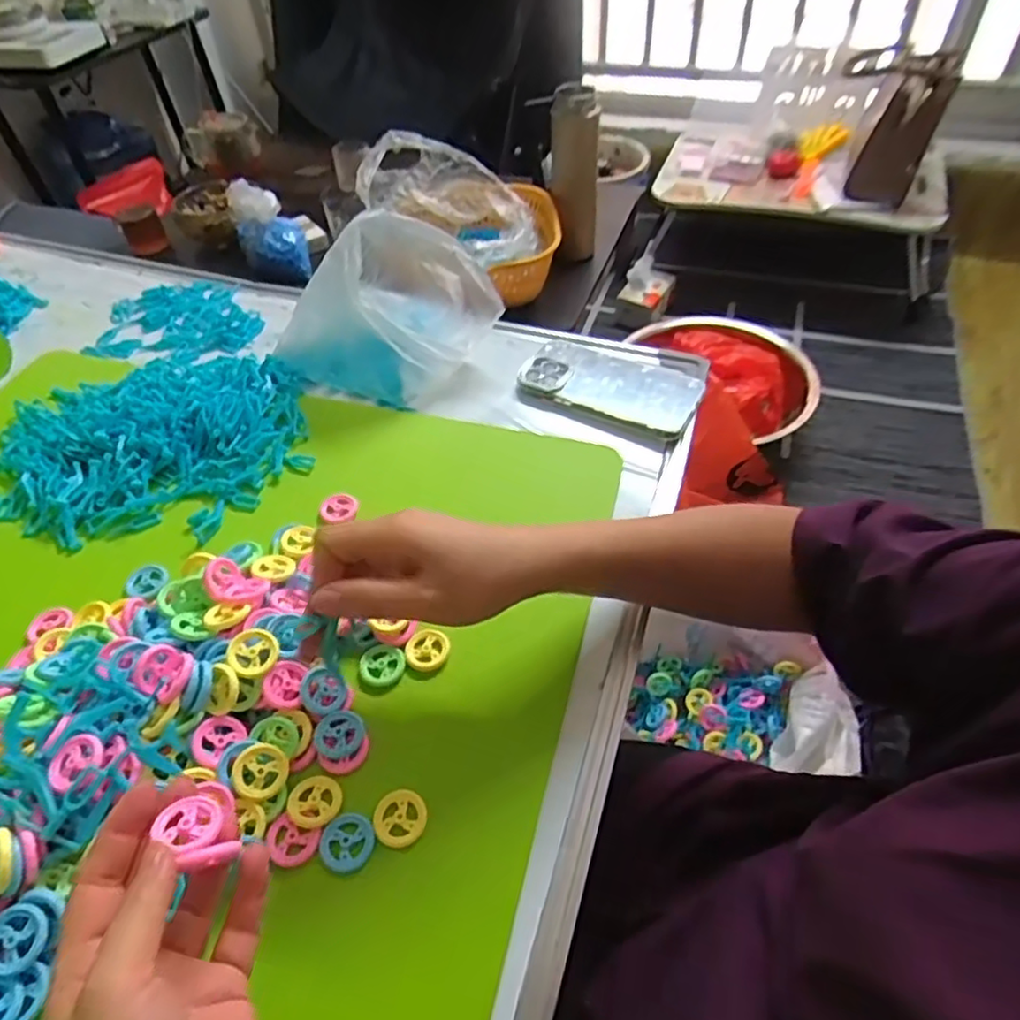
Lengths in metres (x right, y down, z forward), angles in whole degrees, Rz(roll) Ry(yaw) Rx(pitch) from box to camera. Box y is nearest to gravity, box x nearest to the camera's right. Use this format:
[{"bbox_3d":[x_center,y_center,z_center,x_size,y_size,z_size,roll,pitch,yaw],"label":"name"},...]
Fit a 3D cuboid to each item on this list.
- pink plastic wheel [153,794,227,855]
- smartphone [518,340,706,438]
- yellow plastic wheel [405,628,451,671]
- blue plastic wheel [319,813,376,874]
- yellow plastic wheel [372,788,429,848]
[{"bbox_3d":[-0.147,0.145,0.302,0.027,0.006,0.027,5,33,-3],"label":"pink plastic wheel"},{"bbox_3d":[0.096,-0.123,0.622,0.165,0.018,0.088,19,52,20],"label":"smartphone"},{"bbox_3d":[-0.056,0.094,0.442,0.029,0.009,0.029,-2,48,3],"label":"yellow plastic wheel"},{"bbox_3d":[-0.091,0.185,0.365,0.030,0.004,0.030,-2,48,3],"label":"blue plastic wheel"},{"bbox_3d":[-0.063,0.176,0.374,0.029,0.004,0.030,-2,48,3],"label":"yellow plastic wheel"}]

